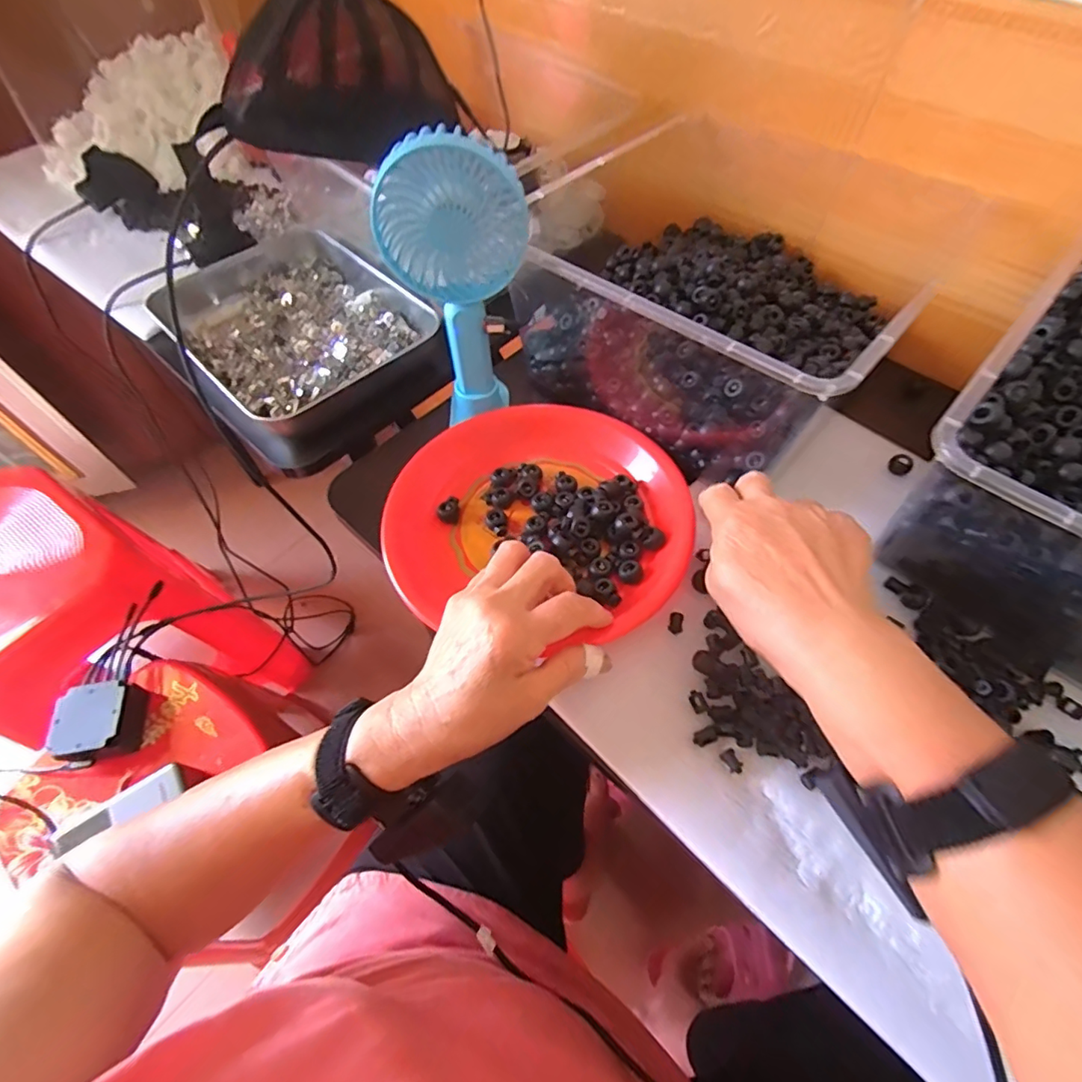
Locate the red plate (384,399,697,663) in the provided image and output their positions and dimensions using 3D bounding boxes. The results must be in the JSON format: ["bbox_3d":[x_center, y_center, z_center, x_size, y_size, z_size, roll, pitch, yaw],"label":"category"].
[{"bbox_3d":[0.002,-0.029,0.418,0.224,0.036,0.207,-2,63,3],"label":"red plate"}]

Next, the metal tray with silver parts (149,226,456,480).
[{"bbox_3d":[-0.239,-0.205,0.533,0.215,0.076,0.262,-40,67,-21],"label":"metal tray with silver parts"}]

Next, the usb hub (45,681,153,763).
[{"bbox_3d":[-0.513,0.213,0.627,0.086,0.052,0.084,-6,59,-4],"label":"usb hub"}]

